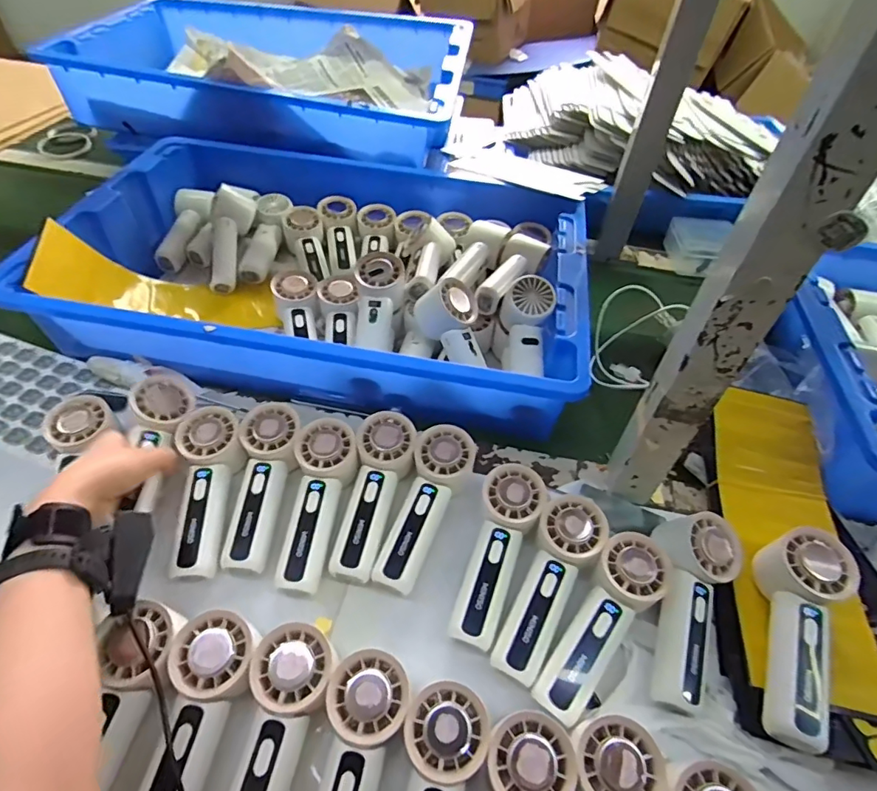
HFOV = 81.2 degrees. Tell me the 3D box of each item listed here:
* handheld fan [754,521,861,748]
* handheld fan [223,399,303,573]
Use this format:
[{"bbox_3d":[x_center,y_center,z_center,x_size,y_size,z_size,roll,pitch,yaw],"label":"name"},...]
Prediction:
[{"bbox_3d":[0.287,0.187,0.404,0.060,0.042,0.164,19,65,13],"label":"handheld fan"},{"bbox_3d":[-0.162,0.081,0.472,0.052,0.034,0.153,3,63,-1],"label":"handheld fan"}]

